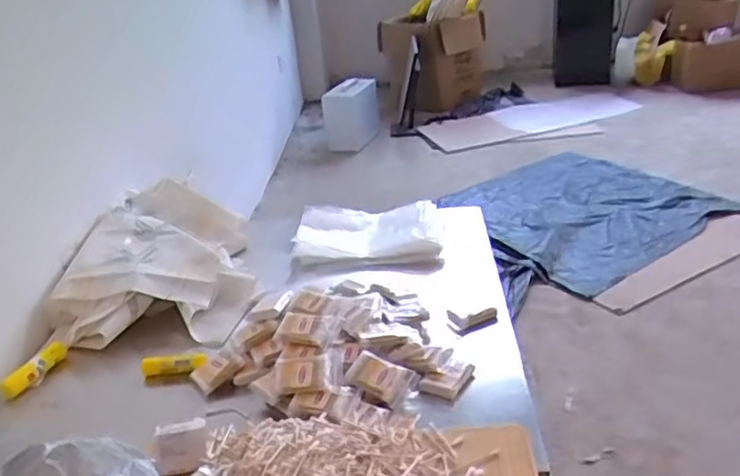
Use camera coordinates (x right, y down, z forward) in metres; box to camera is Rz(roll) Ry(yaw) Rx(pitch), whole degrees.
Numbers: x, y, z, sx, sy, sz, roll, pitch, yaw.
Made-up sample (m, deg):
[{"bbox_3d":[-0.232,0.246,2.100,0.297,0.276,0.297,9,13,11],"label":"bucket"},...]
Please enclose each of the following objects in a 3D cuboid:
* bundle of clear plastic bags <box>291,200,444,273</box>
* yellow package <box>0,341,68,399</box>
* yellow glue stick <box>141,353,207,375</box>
[{"bbox_3d":[-0.006,0.007,1.334,0.297,0.074,0.226,-4,28,10],"label":"bundle of clear plastic bags"},{"bbox_3d":[-0.522,0.203,1.020,0.033,0.030,0.115,1,27,16],"label":"yellow package"},{"bbox_3d":[-0.302,0.193,1.008,0.102,0.025,0.023,-4,26,5],"label":"yellow glue stick"}]

